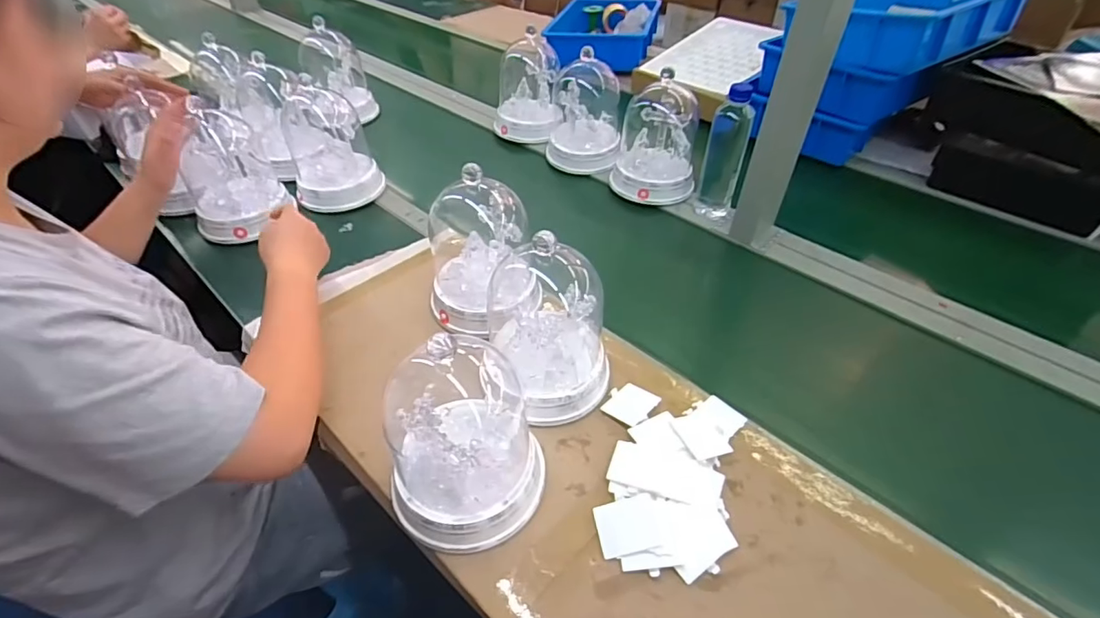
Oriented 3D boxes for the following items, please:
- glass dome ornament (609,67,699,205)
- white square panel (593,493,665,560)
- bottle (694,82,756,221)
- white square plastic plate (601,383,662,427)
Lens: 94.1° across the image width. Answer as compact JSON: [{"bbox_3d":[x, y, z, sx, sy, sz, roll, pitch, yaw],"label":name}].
[{"bbox_3d":[0.187,-0.292,0.896,0.144,0.170,0.123,7,45,8],"label":"glass dome ornament"},{"bbox_3d":[0.074,0.207,0.489,0.058,0.005,0.050,-8,45,-7],"label":"white square panel"},{"bbox_3d":[0.279,-0.239,0.824,0.062,0.208,0.061,14,47,15],"label":"bottle"},{"bbox_3d":[0.094,0.110,0.595,0.052,0.004,0.050,23,54,34],"label":"white square plastic plate"}]

